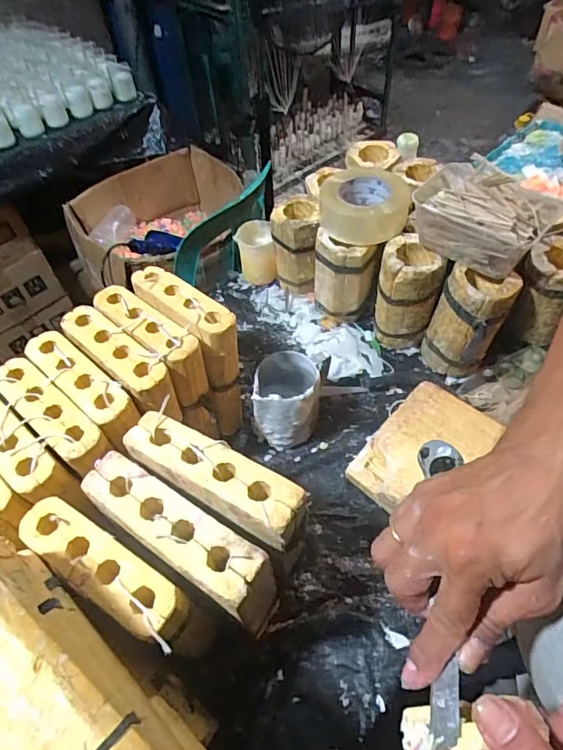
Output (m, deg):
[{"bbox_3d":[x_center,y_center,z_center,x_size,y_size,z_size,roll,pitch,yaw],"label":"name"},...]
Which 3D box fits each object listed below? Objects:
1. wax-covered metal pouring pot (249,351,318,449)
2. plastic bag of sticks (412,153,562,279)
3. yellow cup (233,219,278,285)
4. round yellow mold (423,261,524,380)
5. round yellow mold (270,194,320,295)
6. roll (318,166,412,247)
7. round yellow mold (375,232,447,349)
[{"bbox_3d":[0.009,0.032,0.646,0.082,0.101,0.094,0,53,4],"label":"wax-covered metal pouring pot"},{"bbox_3d":[0.276,-0.214,0.635,0.175,0.079,0.127,26,59,22],"label":"plastic bag of sticks"},{"bbox_3d":[-0.046,-0.219,0.848,0.062,0.087,0.080,-10,53,-4],"label":"yellow cup"},{"bbox_3d":[0.267,-0.078,0.680,0.092,0.149,0.099,-2,53,2],"label":"round yellow mold"},{"bbox_3d":[0.025,-0.217,0.801,0.075,0.145,0.086,1,53,5],"label":"round yellow mold"},{"bbox_3d":[0.126,-0.260,0.705,0.133,0.052,0.137,1,53,5],"label":"roll"},{"bbox_3d":[0.193,-0.125,0.725,0.089,0.151,0.089,9,54,11],"label":"round yellow mold"}]

